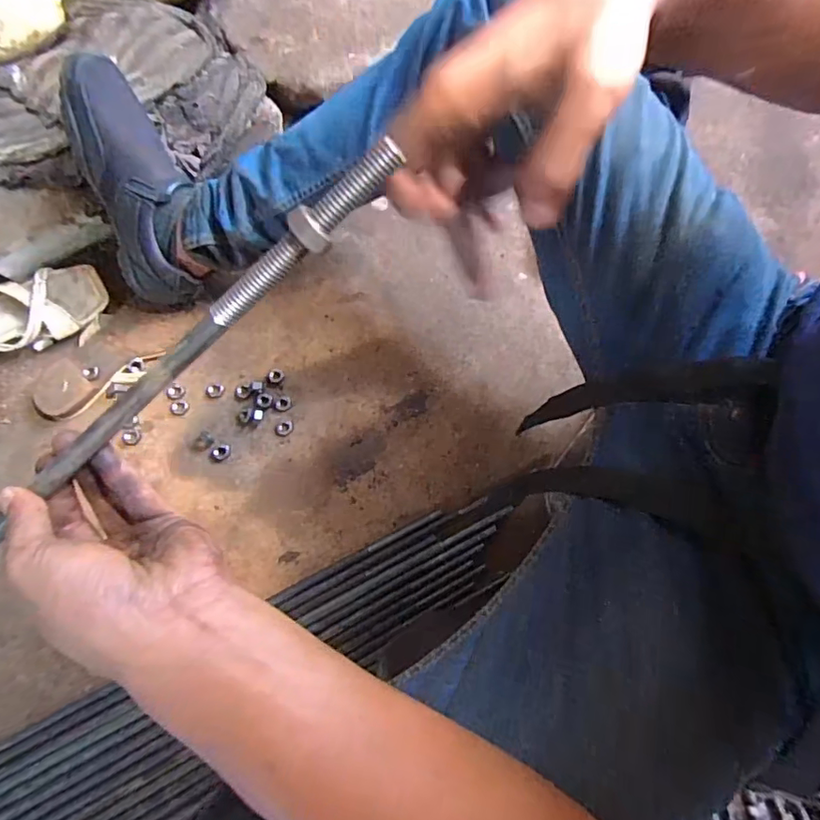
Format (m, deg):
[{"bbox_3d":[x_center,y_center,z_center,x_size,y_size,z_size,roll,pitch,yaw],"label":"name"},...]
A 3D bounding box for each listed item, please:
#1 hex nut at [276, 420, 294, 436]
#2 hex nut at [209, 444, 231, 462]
[{"bbox_3d":[-0.162,0.022,0.684,0.023,0.008,0.019,-42,81,-9],"label":"hex nut"},{"bbox_3d":[-0.241,0.054,0.677,0.026,0.007,0.020,-34,80,-7],"label":"hex nut"}]

